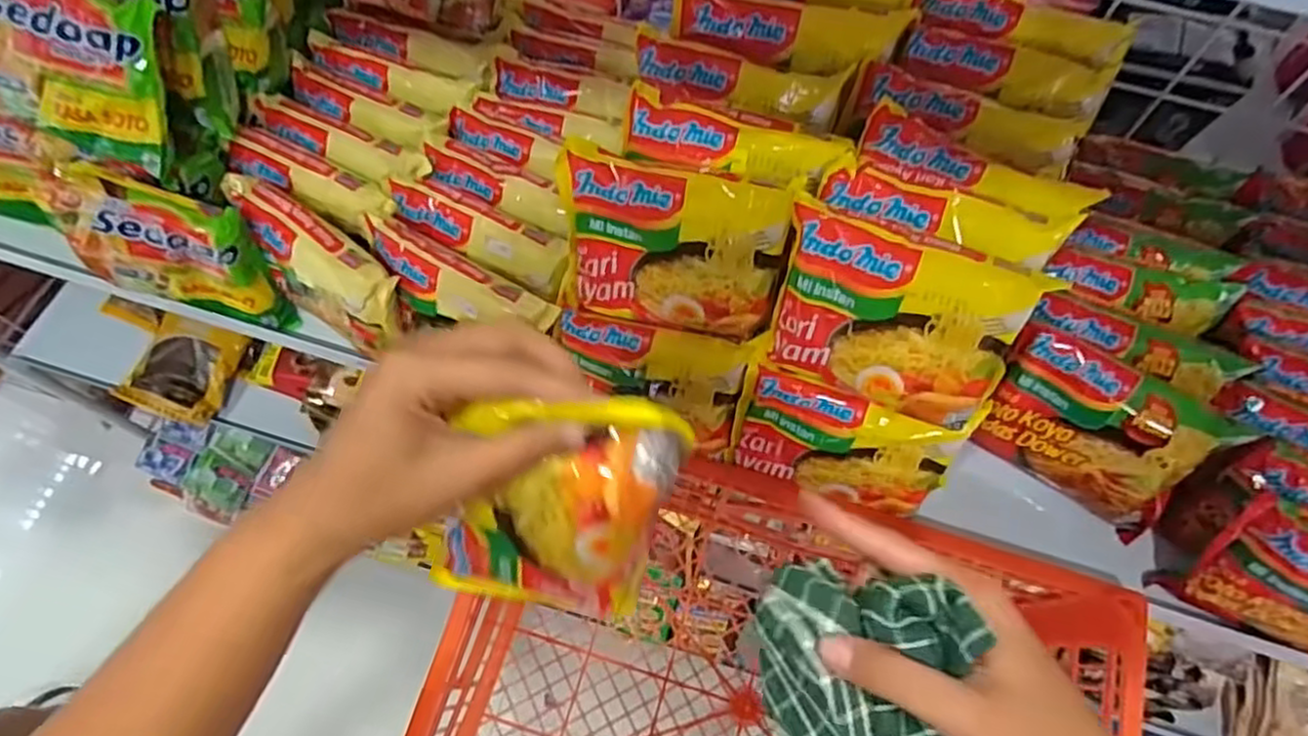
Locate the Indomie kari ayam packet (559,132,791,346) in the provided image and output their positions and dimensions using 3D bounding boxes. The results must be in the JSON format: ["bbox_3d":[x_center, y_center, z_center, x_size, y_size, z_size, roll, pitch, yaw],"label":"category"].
[{"bbox_3d":[0.010,-0.071,0.419,0.127,0.100,0.028,16,37,7],"label":"Indomie kari ayam packet"}]

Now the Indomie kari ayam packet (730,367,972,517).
[{"bbox_3d":[0.113,0.044,0.439,0.128,0.083,0.029,17,38,4],"label":"Indomie kari ayam packet"}]

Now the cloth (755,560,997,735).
[{"bbox_3d":[0.096,0.139,0.281,0.074,0.056,0.133,-23,68,-12],"label":"cloth"}]

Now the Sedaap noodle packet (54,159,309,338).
[{"bbox_3d":[-0.321,-0.074,0.481,0.122,0.096,0.047,19,66,6],"label":"Sedaap noodle packet"}]

